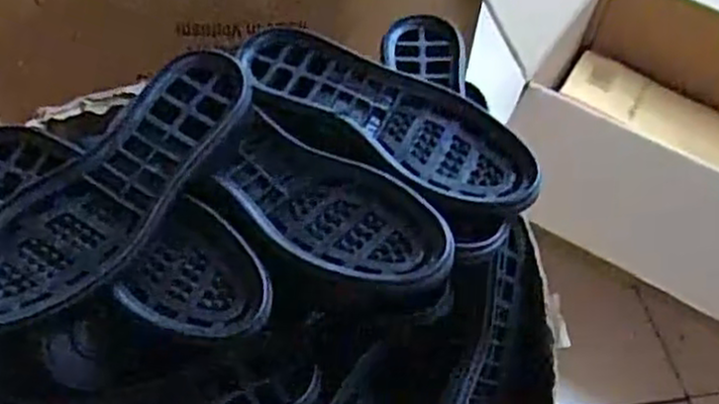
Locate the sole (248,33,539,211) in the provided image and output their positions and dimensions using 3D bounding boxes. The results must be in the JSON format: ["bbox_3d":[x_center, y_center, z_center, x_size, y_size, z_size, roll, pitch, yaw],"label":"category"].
[{"bbox_3d":[0.022,-0.066,0.583,0.244,0.029,0.079,29,53,17],"label":"sole"}]

